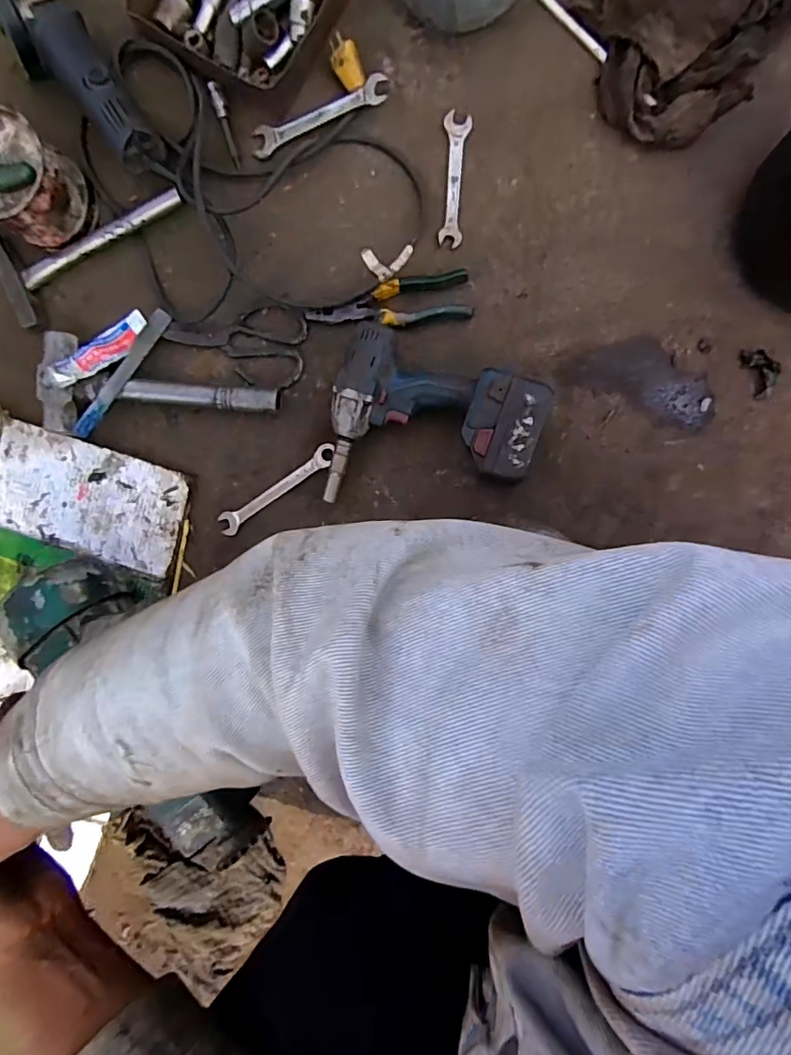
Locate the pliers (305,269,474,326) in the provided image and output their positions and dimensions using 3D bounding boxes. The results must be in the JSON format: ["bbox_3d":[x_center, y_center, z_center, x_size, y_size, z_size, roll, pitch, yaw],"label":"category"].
[{"bbox_3d":[-0.009,-0.265,0.629,0.192,0.017,0.055,-6,90,6],"label":"pliers"}]

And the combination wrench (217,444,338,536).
[{"bbox_3d":[-0.149,-0.049,0.671,0.177,0.010,0.028,-35,87,5],"label":"combination wrench"}]

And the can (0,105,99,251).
[{"bbox_3d":[-0.427,-0.394,0.607,0.114,0.101,0.109,0,91,6],"label":"can"}]

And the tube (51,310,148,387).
[{"bbox_3d":[-0.359,-0.217,0.647,0.034,0.020,0.128,37,65,5],"label":"tube"}]

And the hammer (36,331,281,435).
[{"bbox_3d":[-0.281,-0.167,0.641,0.282,0.030,0.111,2,91,-6],"label":"hammer"}]

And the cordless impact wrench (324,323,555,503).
[{"bbox_3d":[0.033,-0.099,0.608,0.237,0.074,0.199,21,93,6],"label":"cordless impact wrench"}]

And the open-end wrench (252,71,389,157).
[{"bbox_3d":[-0.089,-0.475,0.609,0.165,0.014,0.029,-17,89,6],"label":"open-end wrench"}]

